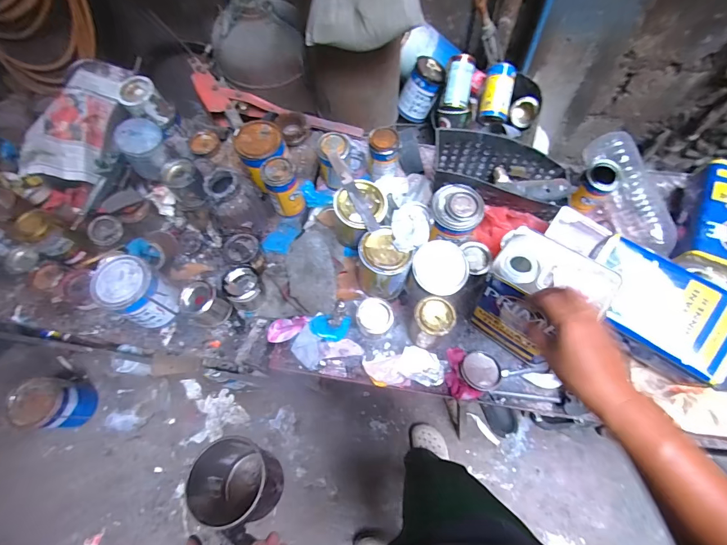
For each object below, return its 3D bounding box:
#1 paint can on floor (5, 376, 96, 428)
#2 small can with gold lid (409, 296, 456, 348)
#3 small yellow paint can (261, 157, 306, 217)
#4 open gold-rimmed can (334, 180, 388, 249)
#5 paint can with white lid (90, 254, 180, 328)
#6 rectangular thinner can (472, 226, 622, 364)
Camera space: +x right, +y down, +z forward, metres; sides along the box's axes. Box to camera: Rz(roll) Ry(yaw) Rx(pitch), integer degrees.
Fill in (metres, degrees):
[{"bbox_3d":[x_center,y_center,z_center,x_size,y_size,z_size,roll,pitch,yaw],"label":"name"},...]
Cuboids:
[{"bbox_3d":[-1.091,0.460,1.288,0.142,0.213,0.164,7,66,7],"label":"paint can on floor"},{"bbox_3d":[0.132,0.103,0.710,0.069,0.136,0.065,-1,65,3],"label":"small can with gold lid"},{"bbox_3d":[-0.173,-0.181,0.797,0.067,0.138,0.067,-1,65,3],"label":"small yellow paint can"},{"bbox_3d":[-0.005,-0.115,0.775,0.097,0.123,0.095,-1,65,3],"label":"open gold-rimmed can"},{"bbox_3d":[-0.434,0.040,0.702,0.108,0.119,0.103,-1,65,3],"label":"paint can with white lid"},{"bbox_3d":[0.290,0.050,0.642,0.157,0.237,0.110,35,72,18],"label":"rectangular thinner can"}]

